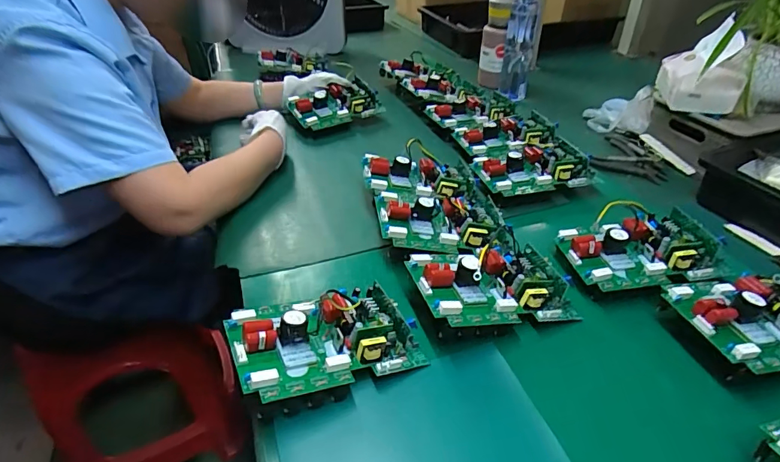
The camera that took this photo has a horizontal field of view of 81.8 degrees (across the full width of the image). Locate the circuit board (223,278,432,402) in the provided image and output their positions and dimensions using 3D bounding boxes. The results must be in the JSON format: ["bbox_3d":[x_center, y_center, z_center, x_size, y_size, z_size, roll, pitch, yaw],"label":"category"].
[{"bbox_3d":[-0.061,0.095,0.433,0.171,0.036,0.109,-6,41,-30],"label":"circuit board"}]

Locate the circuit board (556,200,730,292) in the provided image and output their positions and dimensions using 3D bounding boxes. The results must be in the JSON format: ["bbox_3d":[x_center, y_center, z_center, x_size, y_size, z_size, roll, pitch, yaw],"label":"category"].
[{"bbox_3d":[0.302,0.019,0.548,0.177,0.049,0.114,-6,37,-7],"label":"circuit board"}]

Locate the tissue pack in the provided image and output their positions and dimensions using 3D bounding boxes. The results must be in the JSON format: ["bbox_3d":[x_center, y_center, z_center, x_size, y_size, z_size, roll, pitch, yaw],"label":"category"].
[{"bbox_3d":[0.526,-0.281,0.755,0.104,0.128,0.127,13,39,18],"label":"tissue pack"}]

